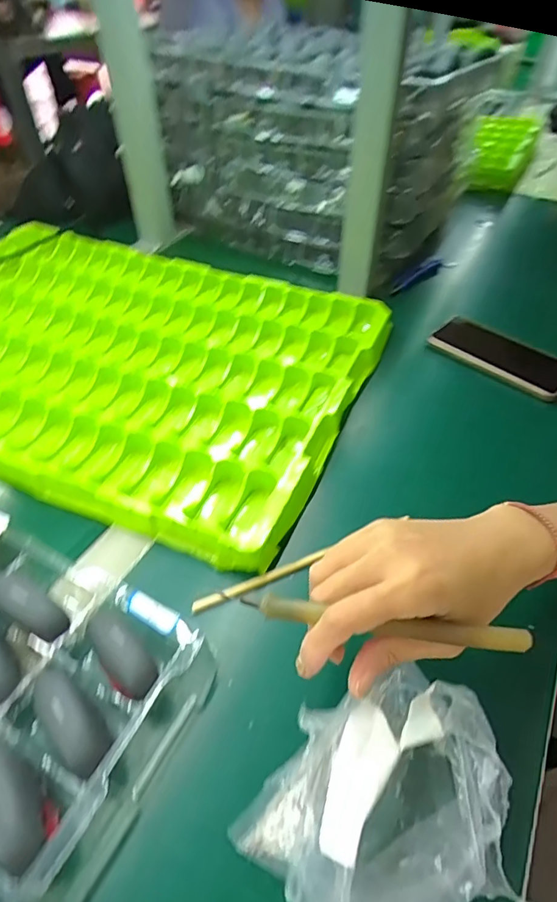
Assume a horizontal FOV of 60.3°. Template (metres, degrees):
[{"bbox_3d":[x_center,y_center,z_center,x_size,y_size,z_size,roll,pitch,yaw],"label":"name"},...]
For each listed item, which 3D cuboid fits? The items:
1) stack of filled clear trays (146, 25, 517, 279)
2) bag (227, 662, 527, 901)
[{"bbox_3d":[0.059,-0.475,0.750,0.394,0.245,0.336,21,49,18],"label":"stack of filled clear trays"},{"bbox_3d":[0.049,0.183,0.244,0.141,0.060,0.112,-16,48,-16],"label":"bag"}]

